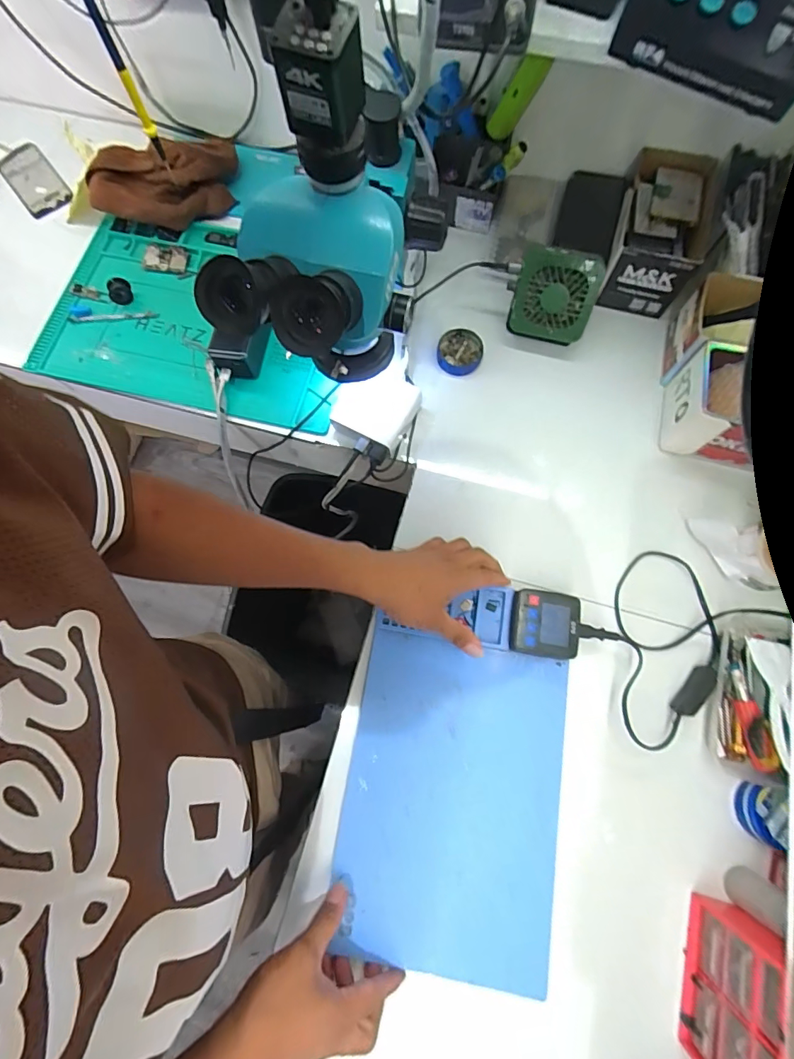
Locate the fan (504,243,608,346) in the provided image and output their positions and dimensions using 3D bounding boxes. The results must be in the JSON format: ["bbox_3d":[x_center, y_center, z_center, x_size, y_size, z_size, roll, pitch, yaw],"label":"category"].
[{"bbox_3d":[0.197,-0.294,0.573,0.100,0.104,0.029,13,46,6],"label":"fan"}]

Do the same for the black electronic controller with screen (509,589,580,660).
[{"bbox_3d":[0.165,0.106,0.502,0.068,0.032,0.069,8,75,4],"label":"black electronic controller with screen"}]

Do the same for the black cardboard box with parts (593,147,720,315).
[{"bbox_3d":[0.350,-0.398,0.618,0.105,0.094,0.184,16,75,6],"label":"black cardboard box with parts"}]

